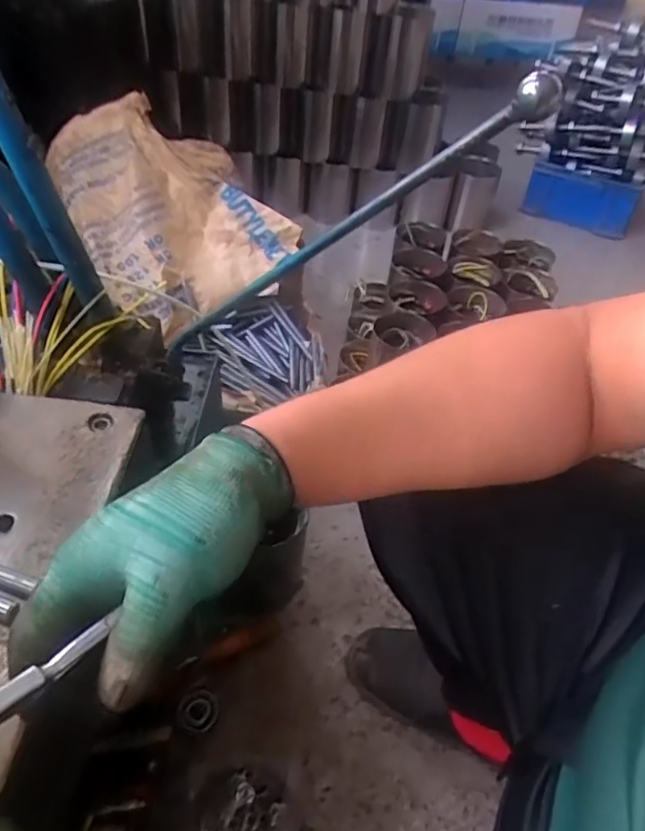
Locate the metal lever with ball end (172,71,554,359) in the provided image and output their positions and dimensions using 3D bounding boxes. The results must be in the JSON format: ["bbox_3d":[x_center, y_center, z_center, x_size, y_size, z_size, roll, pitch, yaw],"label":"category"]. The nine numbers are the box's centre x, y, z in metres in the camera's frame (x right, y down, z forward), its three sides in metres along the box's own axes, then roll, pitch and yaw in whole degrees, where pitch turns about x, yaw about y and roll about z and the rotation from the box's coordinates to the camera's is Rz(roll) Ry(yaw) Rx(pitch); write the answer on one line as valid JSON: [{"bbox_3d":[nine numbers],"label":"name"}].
[{"bbox_3d":[-0.002,-0.143,0.525,0.028,0.421,0.033,46,42,-23],"label":"metal lever with ball end"}]

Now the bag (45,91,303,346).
[{"bbox_3d":[-0.269,-0.351,1.098,0.339,0.140,0.431,-25,81,-17],"label":"bag"}]

